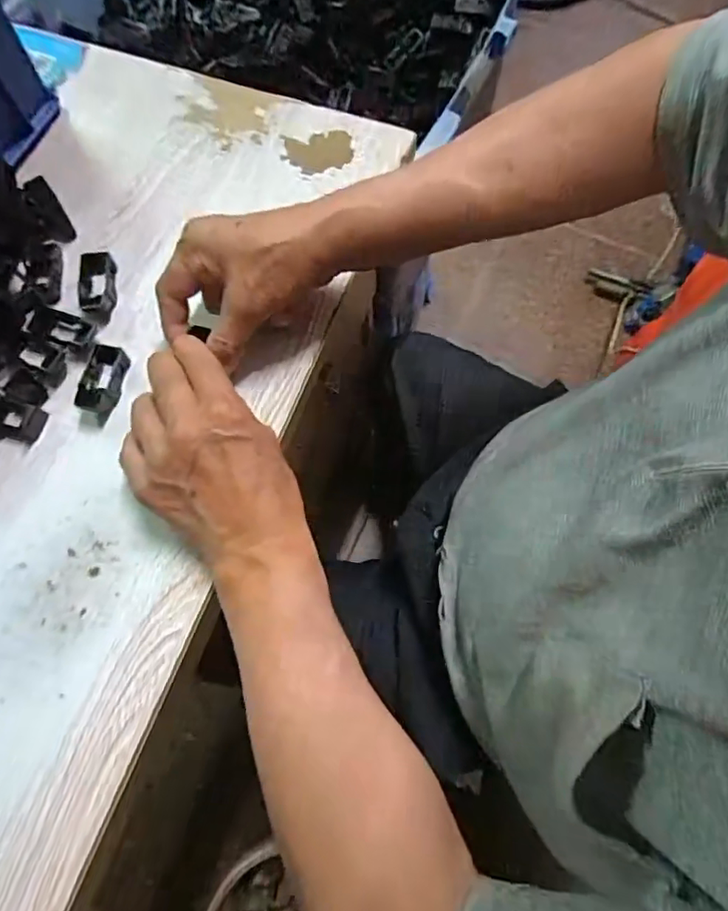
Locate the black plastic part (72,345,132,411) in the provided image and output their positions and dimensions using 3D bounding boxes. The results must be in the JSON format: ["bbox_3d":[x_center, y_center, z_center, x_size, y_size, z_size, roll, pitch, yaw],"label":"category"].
[{"bbox_3d":[-0.187,-0.054,0.404,0.030,0.016,0.050,11,73,2],"label":"black plastic part"}]

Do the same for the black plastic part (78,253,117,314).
[{"bbox_3d":[-0.201,-0.128,0.427,0.025,0.014,0.051,-6,73,-3],"label":"black plastic part"}]

